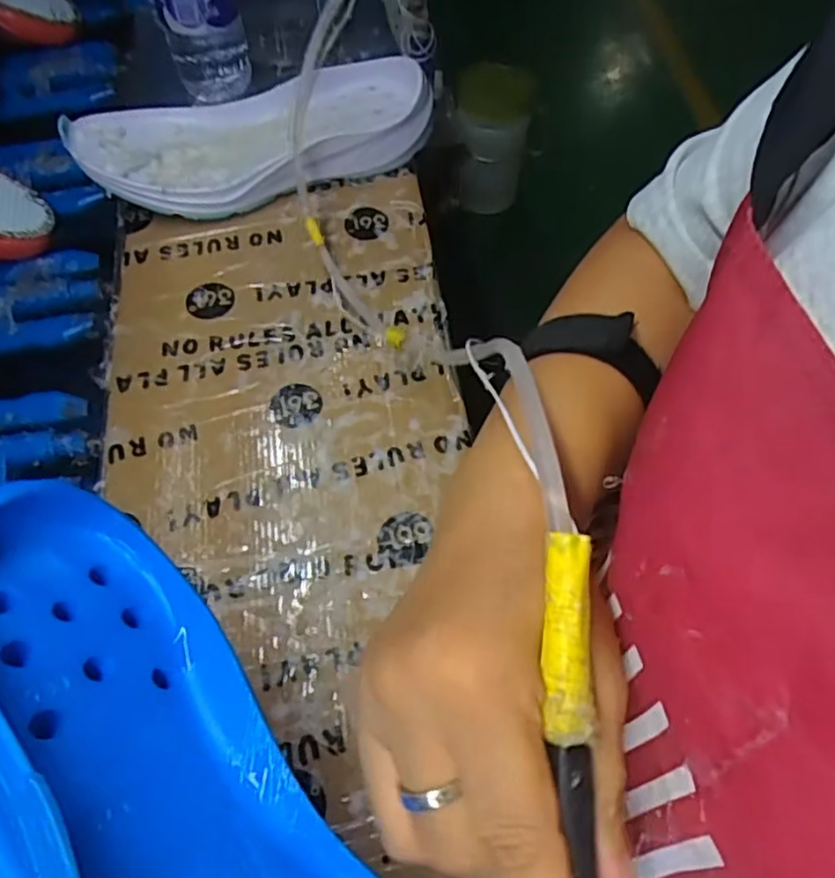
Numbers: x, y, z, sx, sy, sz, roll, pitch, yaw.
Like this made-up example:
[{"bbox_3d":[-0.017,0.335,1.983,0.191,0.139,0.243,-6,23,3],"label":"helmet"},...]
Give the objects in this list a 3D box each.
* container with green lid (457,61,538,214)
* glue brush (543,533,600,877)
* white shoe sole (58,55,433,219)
[{"bbox_3d":[0.081,-0.312,0.708,0.075,0.145,0.073,5,64,3],"label":"container with green lid"},{"bbox_3d":[0.035,0.107,0.158,0.025,0.014,0.164,1,86,3],"label":"glue brush"},{"bbox_3d":[-0.121,-0.235,0.522,0.268,0.047,0.104,-16,64,-7],"label":"white shoe sole"}]

